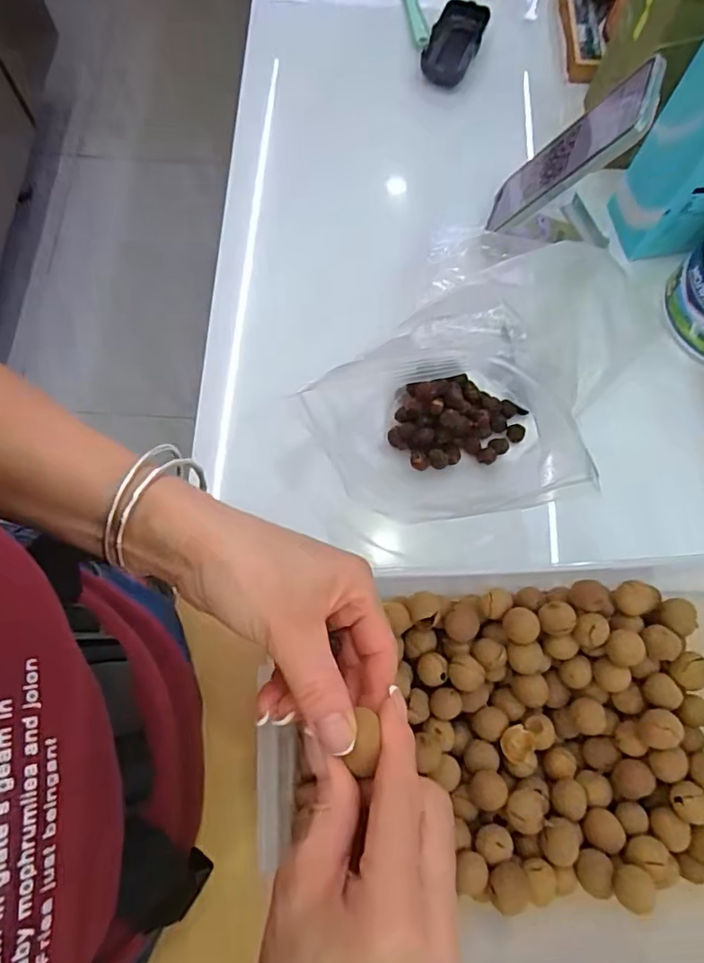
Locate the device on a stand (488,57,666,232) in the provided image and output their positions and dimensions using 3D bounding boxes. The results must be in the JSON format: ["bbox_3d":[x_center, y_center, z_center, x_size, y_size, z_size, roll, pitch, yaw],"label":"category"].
[{"bbox_3d":[0.178,-0.267,0.467,0.014,0.162,0.069,29,72,-22],"label":"device on a stand"}]

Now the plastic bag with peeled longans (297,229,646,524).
[{"bbox_3d":[0.116,-0.081,0.467,0.275,0.117,0.180,-11,73,-5],"label":"plastic bag with peeled longans"}]

